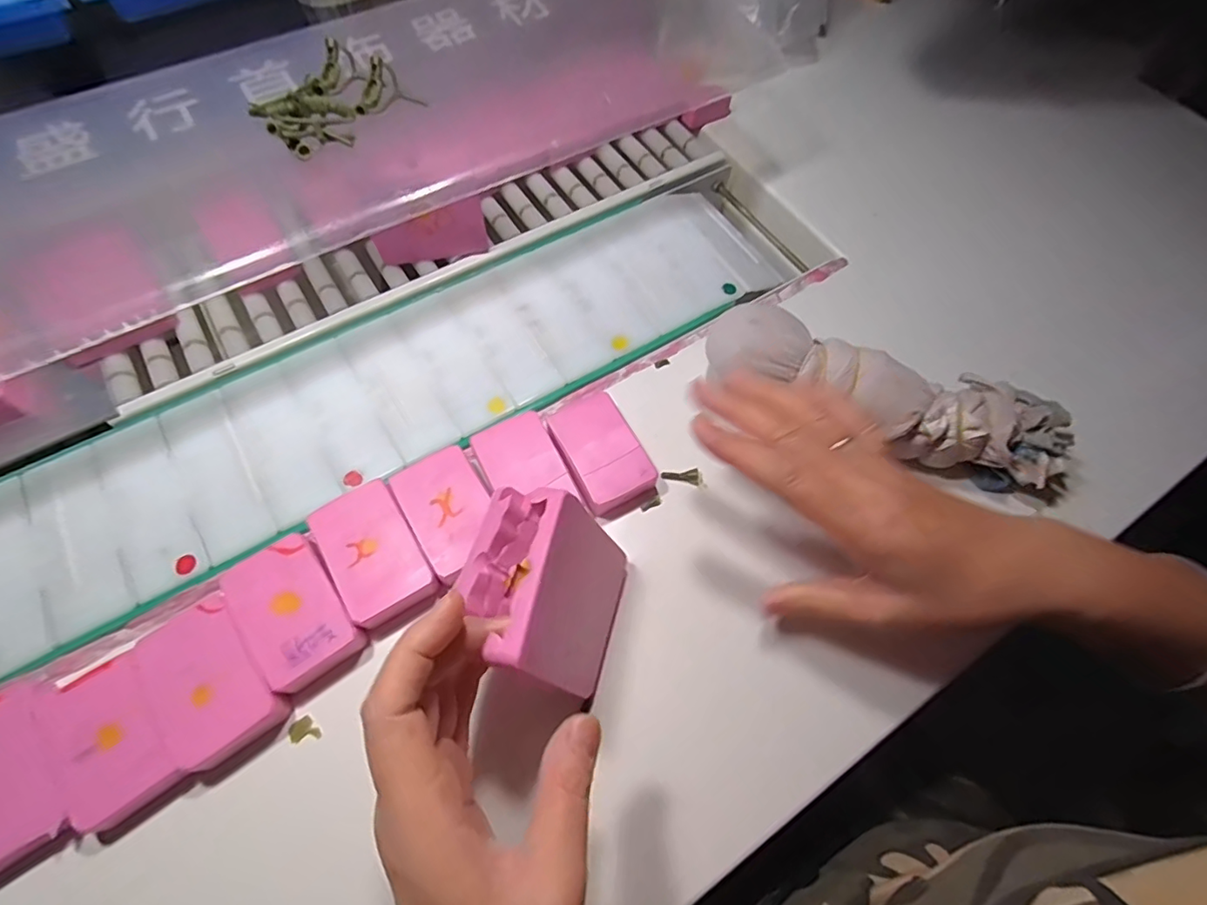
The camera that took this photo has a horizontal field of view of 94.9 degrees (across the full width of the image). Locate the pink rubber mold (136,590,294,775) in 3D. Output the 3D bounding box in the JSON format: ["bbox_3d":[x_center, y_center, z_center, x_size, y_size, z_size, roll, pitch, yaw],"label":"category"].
[{"bbox_3d":[-0.192,0.112,0.272,0.045,0.017,0.073,-35,71,-18],"label":"pink rubber mold"}]

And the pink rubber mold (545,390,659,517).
[{"bbox_3d":[-0.002,0.000,0.339,0.044,0.020,0.072,-25,68,-14],"label":"pink rubber mold"}]

